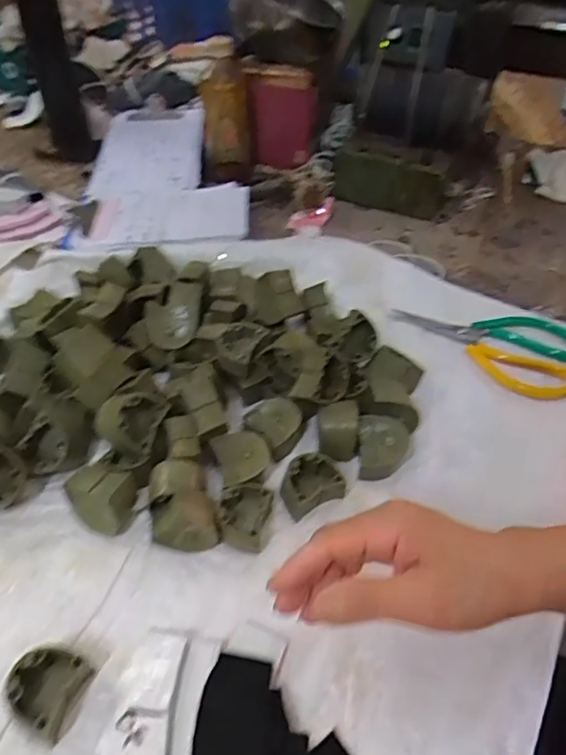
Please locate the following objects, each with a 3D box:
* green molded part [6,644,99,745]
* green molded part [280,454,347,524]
[{"bbox_3d":[-0.146,0.192,0.347,0.040,0.031,0.044,21,49,16],"label":"green molded part"},{"bbox_3d":[0.023,0.087,0.449,0.047,0.034,0.037,-21,51,-21],"label":"green molded part"}]

